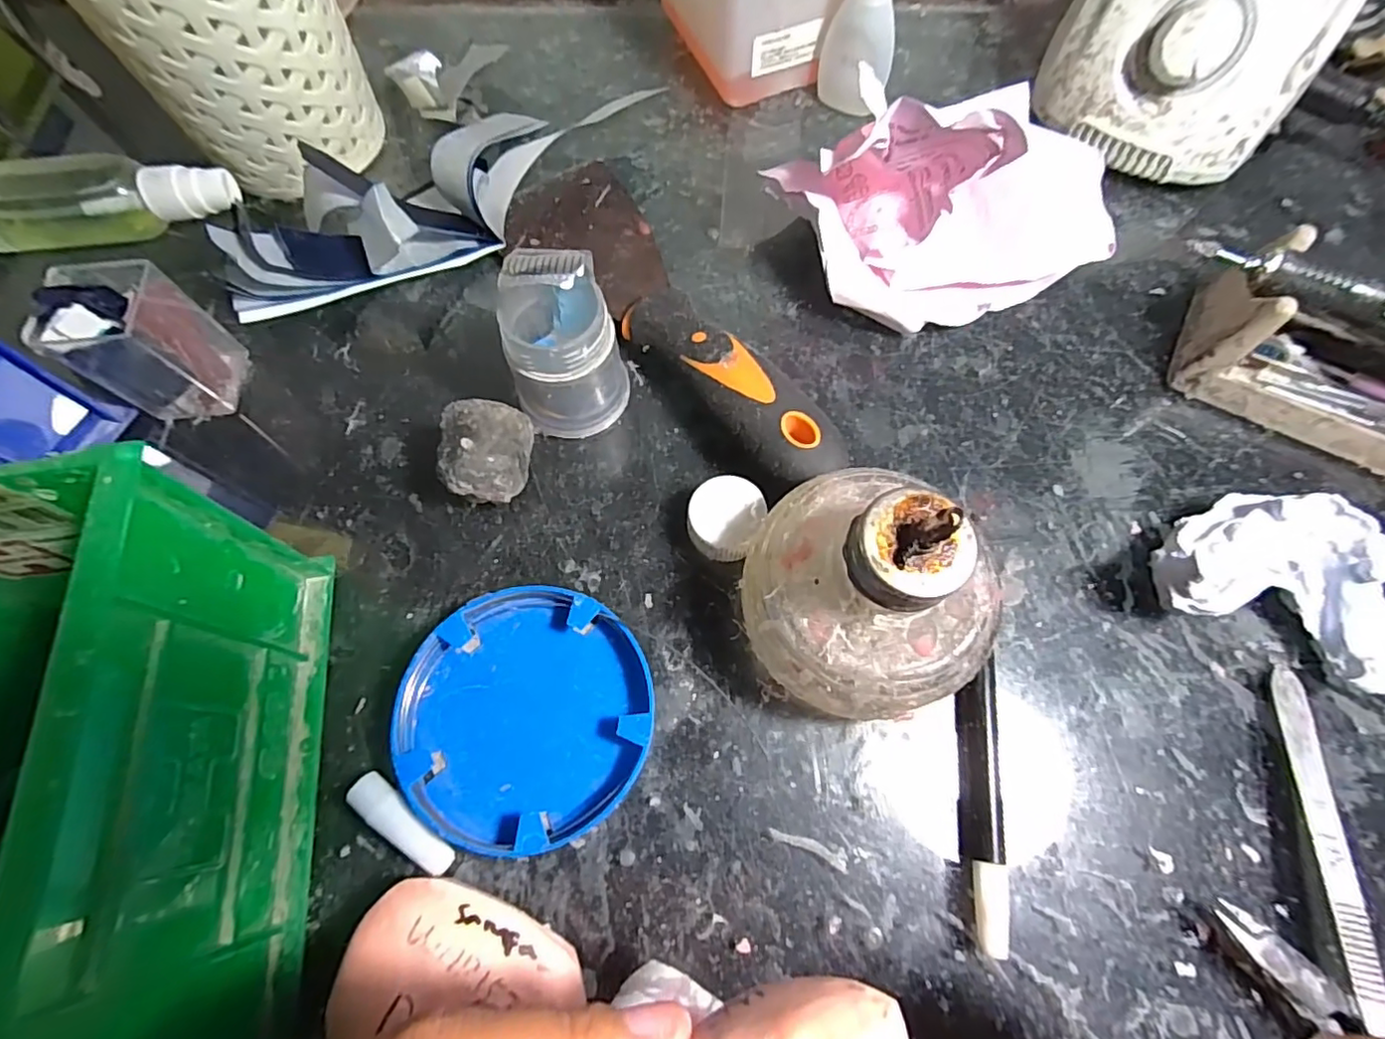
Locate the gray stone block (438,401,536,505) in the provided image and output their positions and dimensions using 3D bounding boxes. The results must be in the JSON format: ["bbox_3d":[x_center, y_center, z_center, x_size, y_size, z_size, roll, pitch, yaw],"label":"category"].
[{"bbox_3d":[-0.074,-0.022,0.221,0.028,0.033,0.031,1,68,0],"label":"gray stone block"}]

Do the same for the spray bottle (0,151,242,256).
[{"bbox_3d":[-0.262,-0.138,0.267,0.116,0.031,0.029,0,68,0],"label":"spray bottle"}]

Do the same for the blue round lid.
[{"bbox_3d":[-0.053,0.063,0.197,0.077,0.017,0.078,0,68,0],"label":"blue round lid"}]

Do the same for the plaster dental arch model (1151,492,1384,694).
[{"bbox_3d":[0.198,0.020,0.204,0.078,0.034,0.051,25,71,9],"label":"plaster dental arch model"}]

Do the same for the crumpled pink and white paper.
[{"bbox_3d":[0.112,-0.137,0.246,0.123,0.078,0.091,-22,70,-9],"label":"crumpled pink and white paper"}]

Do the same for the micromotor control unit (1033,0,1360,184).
[{"bbox_3d":[0.224,-0.218,0.276,0.103,0.084,0.082,34,72,12],"label":"micromotor control unit"}]

